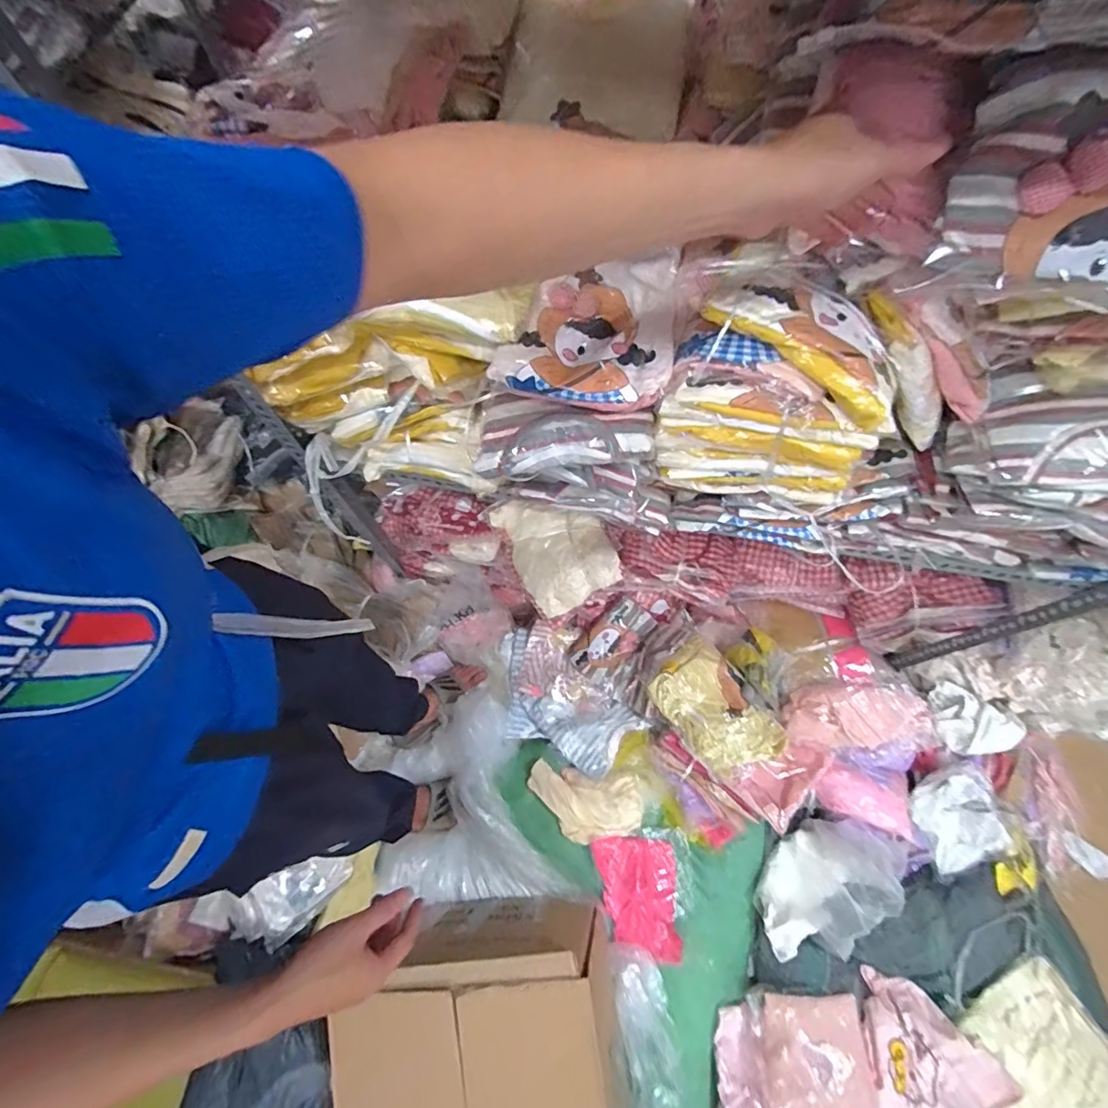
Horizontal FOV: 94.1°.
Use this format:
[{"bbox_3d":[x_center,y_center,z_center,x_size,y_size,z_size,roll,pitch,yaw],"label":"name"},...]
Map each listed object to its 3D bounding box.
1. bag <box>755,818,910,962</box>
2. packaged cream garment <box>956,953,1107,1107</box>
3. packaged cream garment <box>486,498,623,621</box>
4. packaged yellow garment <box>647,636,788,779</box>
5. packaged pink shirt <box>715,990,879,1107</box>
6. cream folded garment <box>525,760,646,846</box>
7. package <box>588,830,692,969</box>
[{"bbox_3d":[0.554,0.672,1.033,0.189,0.110,0.303,41,74,15],"label":"bag"},{"bbox_3d":[0.942,0.976,0.982,0.303,0.020,0.268,-25,80,-9],"label":"packaged cream garment"},{"bbox_3d":[0.009,-0.014,1.132,0.194,0.112,0.250,-26,70,-9],"label":"packaged cream garment"},{"bbox_3d":[0.353,0.333,1.119,0.189,0.047,0.277,-38,73,-13],"label":"packaged yellow garment"},{"bbox_3d":[0.449,0.999,0.939,0.283,0.091,0.330,3,68,2],"label":"packaged pink shirt"},{"bbox_3d":[0.065,0.540,1.111,0.244,0.070,0.140,7,69,3],"label":"cream folded garment"},{"bbox_3d":[0.193,0.690,1.043,0.191,0.041,0.223,-9,68,-3],"label":"package"}]

